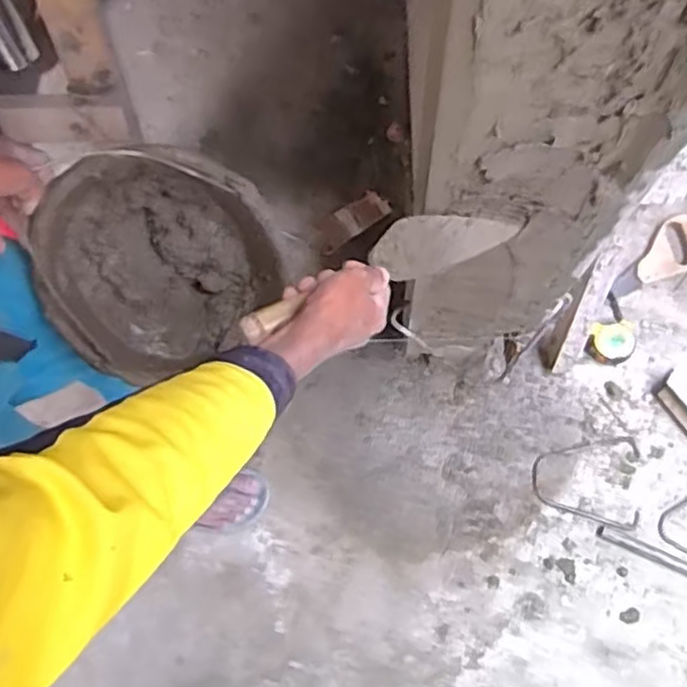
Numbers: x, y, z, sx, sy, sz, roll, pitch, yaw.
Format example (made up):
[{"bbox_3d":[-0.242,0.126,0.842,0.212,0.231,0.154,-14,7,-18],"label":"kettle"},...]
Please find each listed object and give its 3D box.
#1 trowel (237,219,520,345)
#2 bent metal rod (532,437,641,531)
[{"bbox_3d":[0.031,-0.069,0.644,0.282,0.069,0.045,-24,75,-21],"label":"trowel"},{"bbox_3d":[0.437,0.244,1.249,0.187,0.007,0.161,5,76,5],"label":"bent metal rod"}]

